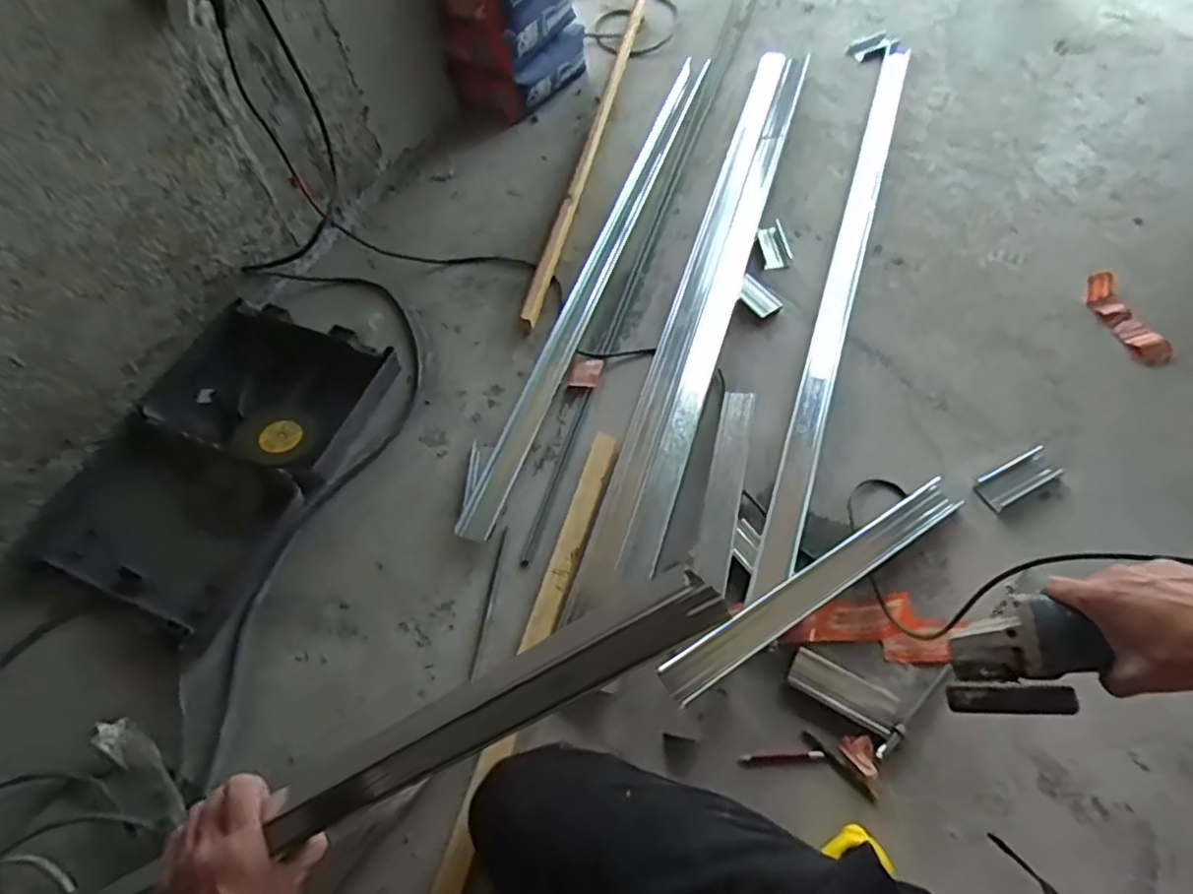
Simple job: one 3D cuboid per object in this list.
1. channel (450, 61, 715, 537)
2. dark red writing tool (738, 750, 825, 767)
[{"bbox_3d":[0.016,-0.352,1.176,0.081,0.024,1.151,18,63,11],"label":"channel"},{"bbox_3d":[0.214,0.361,0.761,0.097,0.004,0.013,-5,62,-2],"label":"dark red writing tool"}]

